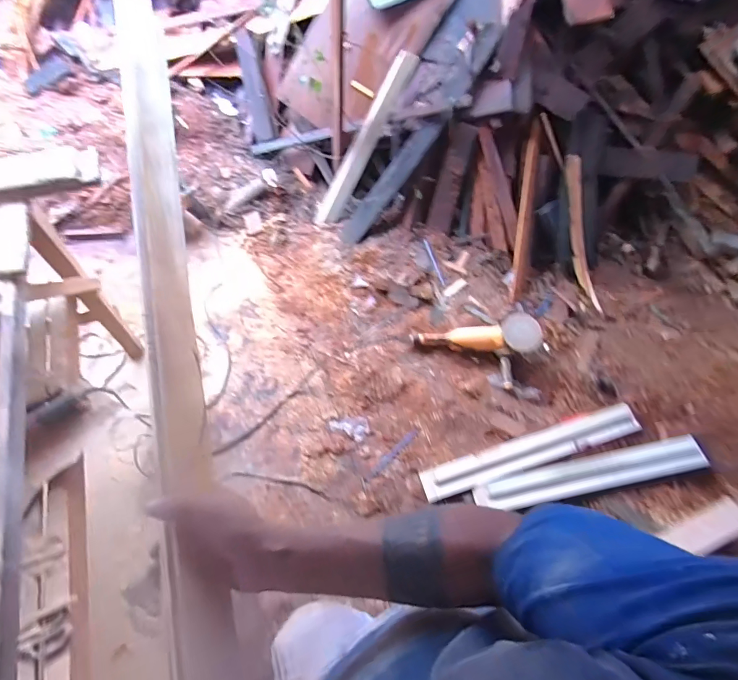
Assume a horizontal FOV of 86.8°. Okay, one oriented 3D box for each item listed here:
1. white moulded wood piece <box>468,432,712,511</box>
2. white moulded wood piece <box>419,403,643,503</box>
[{"bbox_3d":[0.790,0.467,1.372,0.834,0.041,0.117,-9,59,-8],"label":"white moulded wood piece"},{"bbox_3d":[0.610,0.393,1.415,0.852,0.034,0.110,-14,60,-11],"label":"white moulded wood piece"}]

